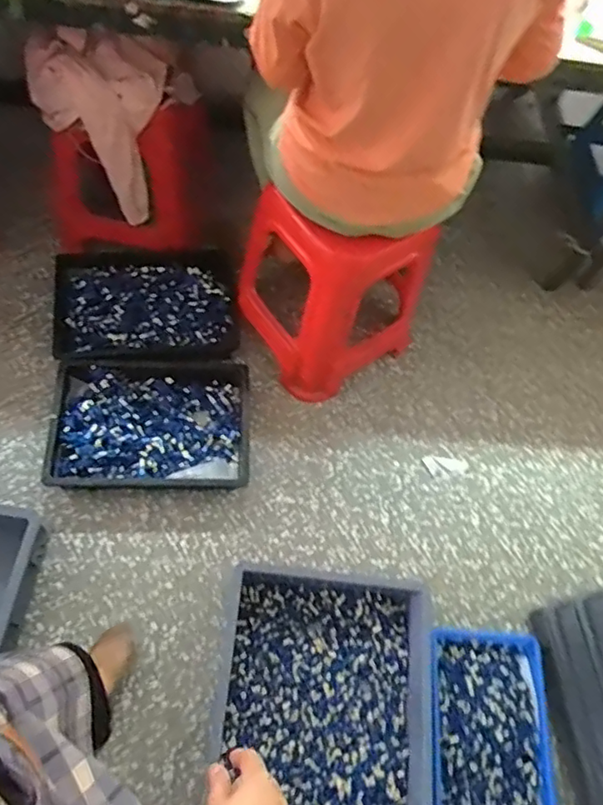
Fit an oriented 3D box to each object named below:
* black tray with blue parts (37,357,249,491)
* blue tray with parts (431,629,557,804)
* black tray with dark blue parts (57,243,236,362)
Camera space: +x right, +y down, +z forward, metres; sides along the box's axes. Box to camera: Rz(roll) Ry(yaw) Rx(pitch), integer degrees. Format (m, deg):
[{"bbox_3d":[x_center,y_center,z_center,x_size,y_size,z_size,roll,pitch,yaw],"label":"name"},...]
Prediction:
[{"bbox_3d":[-0.352,0.049,1.416,0.459,0.074,0.326,0,65,-8],"label":"black tray with blue parts"},{"bbox_3d":[0.385,0.666,1.227,0.241,0.060,0.375,7,64,-5],"label":"blue tray with parts"},{"bbox_3d":[-0.396,-0.272,1.564,0.471,0.073,0.379,-3,65,-10],"label":"black tray with dark blue parts"}]

